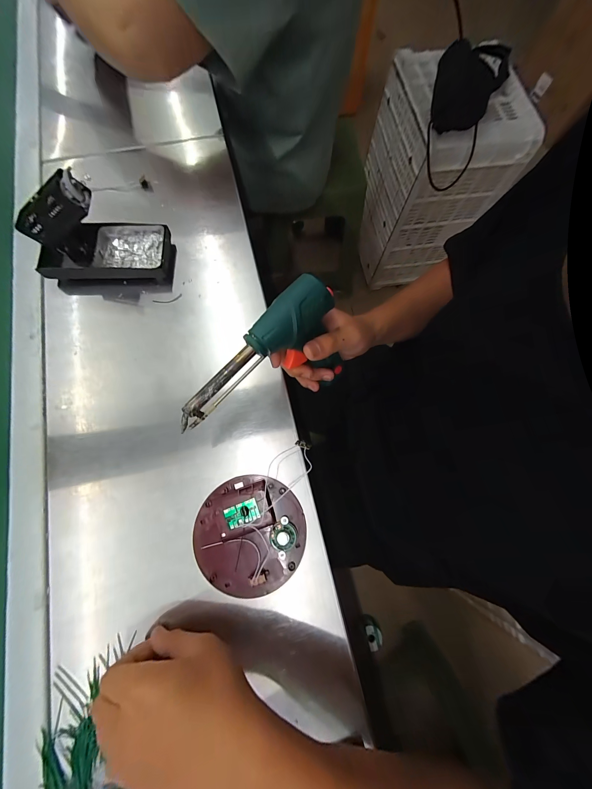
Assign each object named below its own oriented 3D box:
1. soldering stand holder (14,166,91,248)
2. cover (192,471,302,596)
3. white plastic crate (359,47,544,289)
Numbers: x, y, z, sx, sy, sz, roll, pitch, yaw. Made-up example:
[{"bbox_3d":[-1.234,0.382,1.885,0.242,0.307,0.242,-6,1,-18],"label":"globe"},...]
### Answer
[{"bbox_3d":[-0.279,-0.213,0.316,0.107,0.040,0.028,-16,72,27],"label":"soldering stand holder"},{"bbox_3d":[-0.051,0.153,0.297,0.117,0.024,0.119,0,74,-1],"label":"cover"},{"bbox_3d":[0.442,-0.736,0.991,0.334,0.552,0.374,-8,74,-4],"label":"white plastic crate"}]

